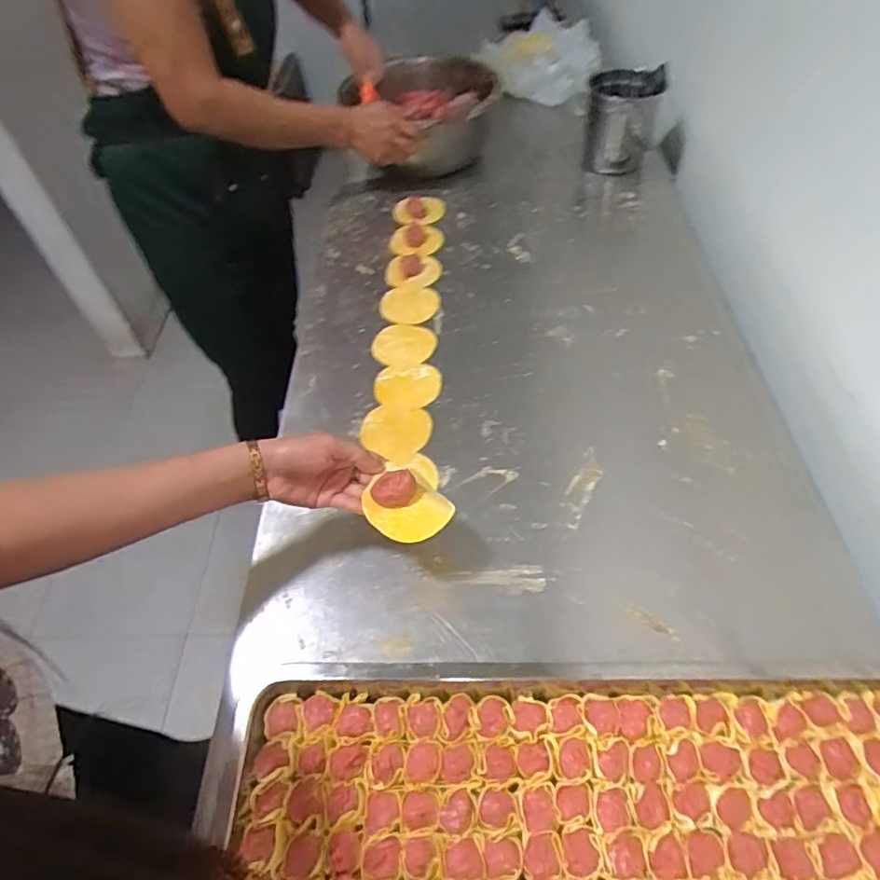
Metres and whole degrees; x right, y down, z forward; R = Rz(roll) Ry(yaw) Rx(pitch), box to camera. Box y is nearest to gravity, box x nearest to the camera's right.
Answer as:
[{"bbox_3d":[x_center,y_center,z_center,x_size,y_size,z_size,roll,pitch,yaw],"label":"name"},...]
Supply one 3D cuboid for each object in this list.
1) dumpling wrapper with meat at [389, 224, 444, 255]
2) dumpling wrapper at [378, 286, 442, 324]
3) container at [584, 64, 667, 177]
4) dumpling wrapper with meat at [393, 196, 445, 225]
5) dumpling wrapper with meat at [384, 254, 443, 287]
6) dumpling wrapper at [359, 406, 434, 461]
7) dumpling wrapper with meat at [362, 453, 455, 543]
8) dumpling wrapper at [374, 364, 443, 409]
[{"bbox_3d":[-0.037,-0.320,0.914,0.082,0.017,0.076,-2,53,2],"label":"dumpling wrapper with meat"},{"bbox_3d":[-0.044,-0.198,0.833,0.084,0.007,0.084,2,54,9],"label":"dumpling wrapper"},{"bbox_3d":[0.307,-0.540,0.978,0.111,0.154,0.119,4,54,7],"label":"container"},{"bbox_3d":[-0.035,-0.380,0.949,0.085,0.019,0.068,-4,53,1],"label":"dumpling wrapper with meat"},{"bbox_3d":[-0.039,-0.258,0.873,0.081,0.013,0.068,-2,53,2],"label":"dumpling wrapper with meat"},{"bbox_3d":[-0.053,-0.013,0.697,0.079,0.007,0.085,0,49,0],"label":"dumpling wrapper"},{"bbox_3d":[-0.030,0.049,0.507,0.072,0.047,0.073,-2,53,2],"label":"dumpling wrapper with meat"},{"bbox_3d":[-0.041,-0.070,0.737,0.084,0.008,0.070,-3,53,1],"label":"dumpling wrapper"}]

